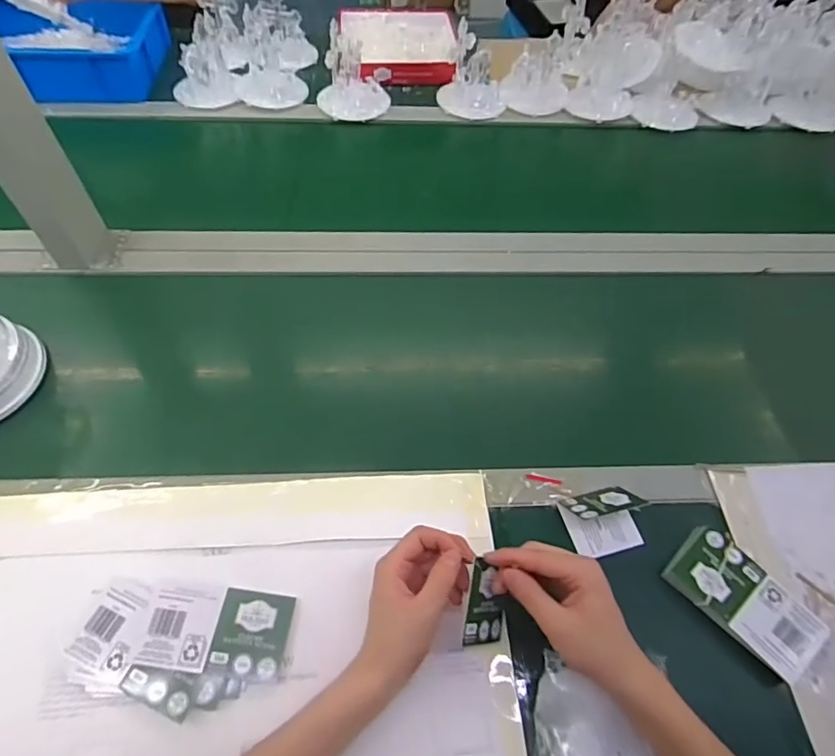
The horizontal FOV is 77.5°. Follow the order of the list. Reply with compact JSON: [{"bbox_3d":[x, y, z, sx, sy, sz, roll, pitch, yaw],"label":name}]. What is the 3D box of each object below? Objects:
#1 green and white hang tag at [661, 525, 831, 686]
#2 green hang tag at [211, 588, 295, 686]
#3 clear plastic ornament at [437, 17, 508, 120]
[{"bbox_3d":[0.308,0.208,0.493,0.073,0.021,0.127,-38,66,-24],"label":"green and white hang tag"},{"bbox_3d":[-0.145,0.228,0.461,0.061,0.006,0.071,8,56,-5],"label":"green hang tag"},{"bbox_3d":[0.105,-0.548,0.944,0.130,0.108,0.115,9,57,3],"label":"clear plastic ornament"}]

